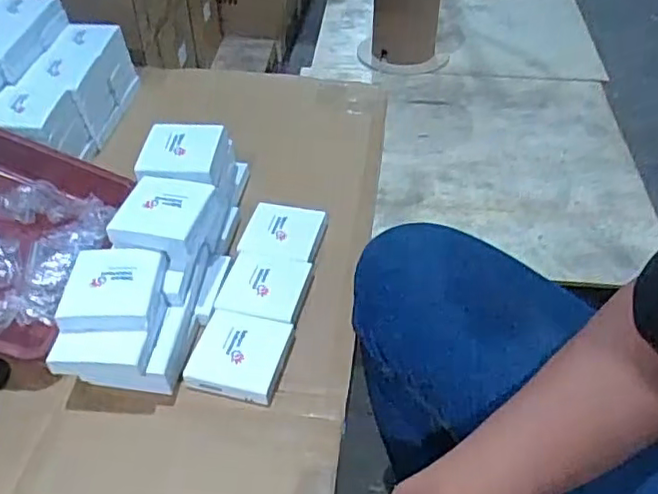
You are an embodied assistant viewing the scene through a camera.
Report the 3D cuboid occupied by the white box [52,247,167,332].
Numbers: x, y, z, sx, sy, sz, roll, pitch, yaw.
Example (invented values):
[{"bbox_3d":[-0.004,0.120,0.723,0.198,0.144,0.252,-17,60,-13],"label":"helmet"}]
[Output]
[{"bbox_3d":[-0.205,0.040,0.587,0.084,0.023,0.085,-1,44,-1],"label":"white box"}]

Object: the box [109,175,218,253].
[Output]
[{"bbox_3d":[-0.169,-0.036,0.633,0.086,0.029,0.088,9,45,9],"label":"box"}]

